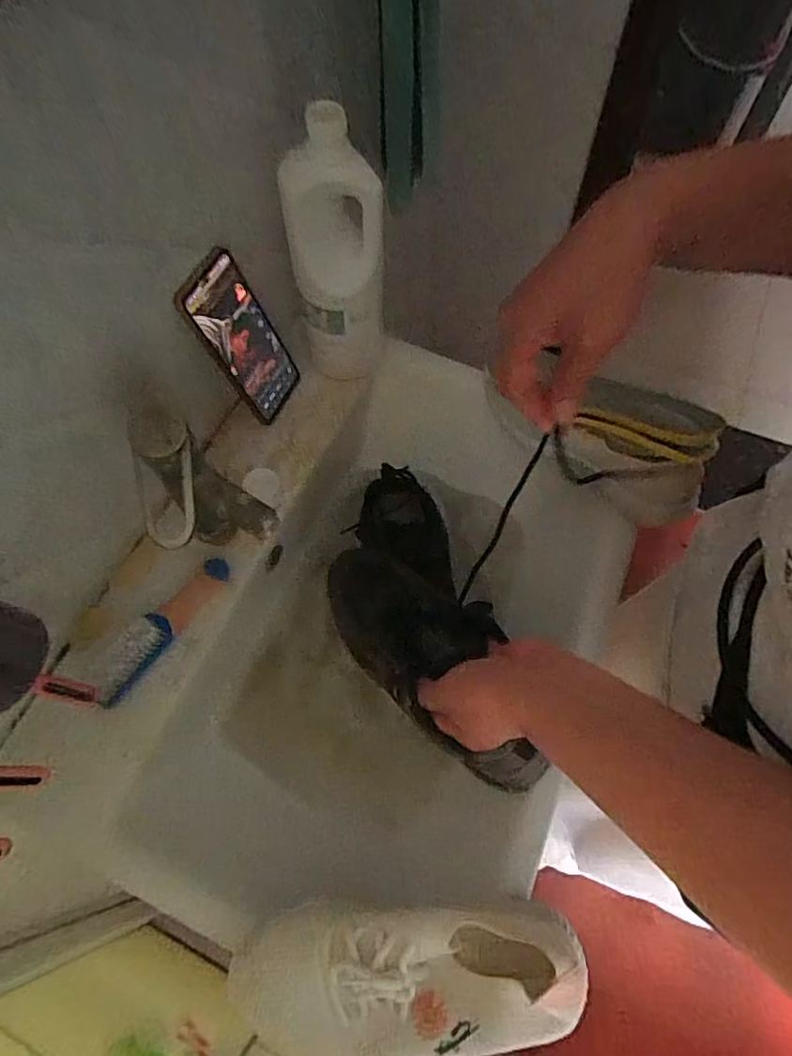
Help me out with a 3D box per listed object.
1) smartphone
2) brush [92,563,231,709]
[{"bbox_3d":[-0.151,-0.185,0.543,0.012,0.164,0.078,17,70,26],"label":"smartphone"},{"bbox_3d":[-0.215,0.088,0.498,0.029,0.037,0.154,34,70,16],"label":"brush"}]

